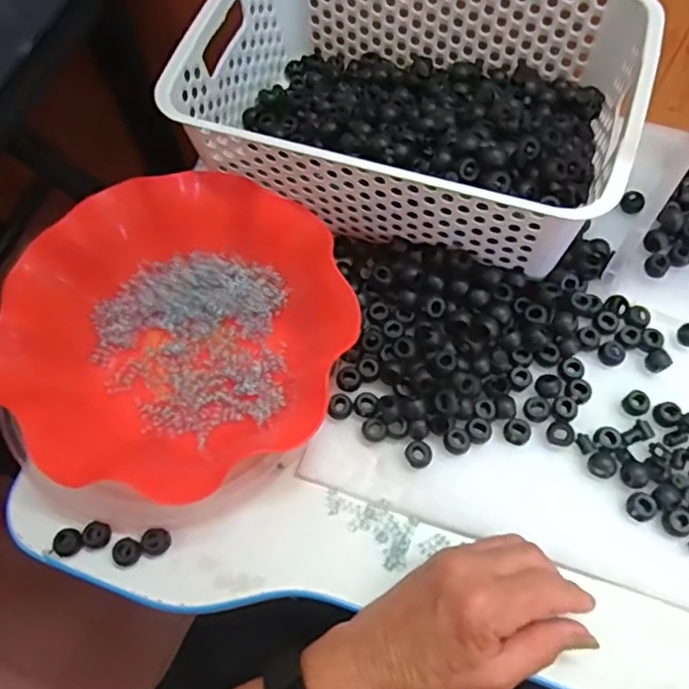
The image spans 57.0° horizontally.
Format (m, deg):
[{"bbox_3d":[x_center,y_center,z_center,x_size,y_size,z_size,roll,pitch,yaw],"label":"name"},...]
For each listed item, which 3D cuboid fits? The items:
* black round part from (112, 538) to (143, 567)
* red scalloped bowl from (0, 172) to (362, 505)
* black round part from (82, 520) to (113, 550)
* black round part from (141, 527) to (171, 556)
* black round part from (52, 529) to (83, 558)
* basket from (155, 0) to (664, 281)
[{"bbox_3d":[-0.141,0.135,0.410,0.017,0.007,0.017,0,66,1],"label":"black round part"},{"bbox_3d":[-0.110,-0.007,0.429,0.212,0.070,0.208,0,66,1],"label":"red scalloped bowl"},{"bbox_3d":[-0.162,0.125,0.414,0.016,0.008,0.018,36,72,15],"label":"black round part"},{"bbox_3d":[-0.122,0.128,0.412,0.018,0.009,0.017,0,66,1],"label":"black round part"},{"bbox_3d":[-0.180,0.129,0.412,0.018,0.010,0.018,0,66,1],"label":"black round part"},{"bbox_3d":[0.047,-0.183,0.471,0.307,0.097,0.205,16,68,8],"label":"basket"}]

